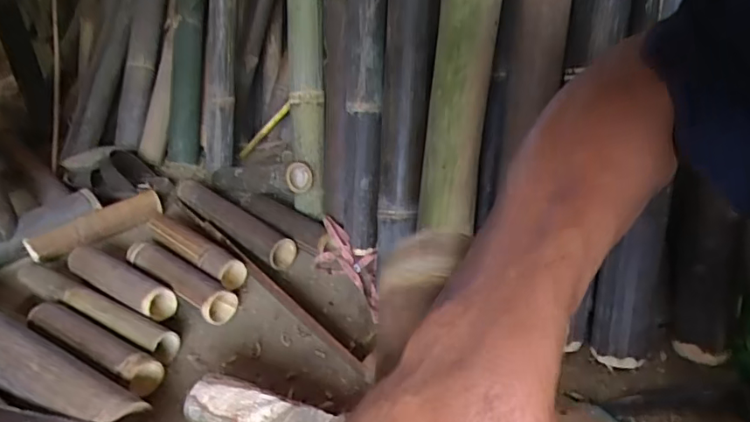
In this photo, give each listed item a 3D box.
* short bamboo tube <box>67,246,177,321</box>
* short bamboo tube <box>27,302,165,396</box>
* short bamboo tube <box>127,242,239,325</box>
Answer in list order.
[{"bbox_3d":[-0.434,0.114,0.907,0.250,0.056,0.057,16,36,33],"label":"short bamboo tube"},{"bbox_3d":[-0.418,0.192,0.789,0.268,0.043,0.059,14,35,30],"label":"short bamboo tube"},{"bbox_3d":[-0.334,0.112,0.911,0.256,0.050,0.062,18,37,34],"label":"short bamboo tube"}]

